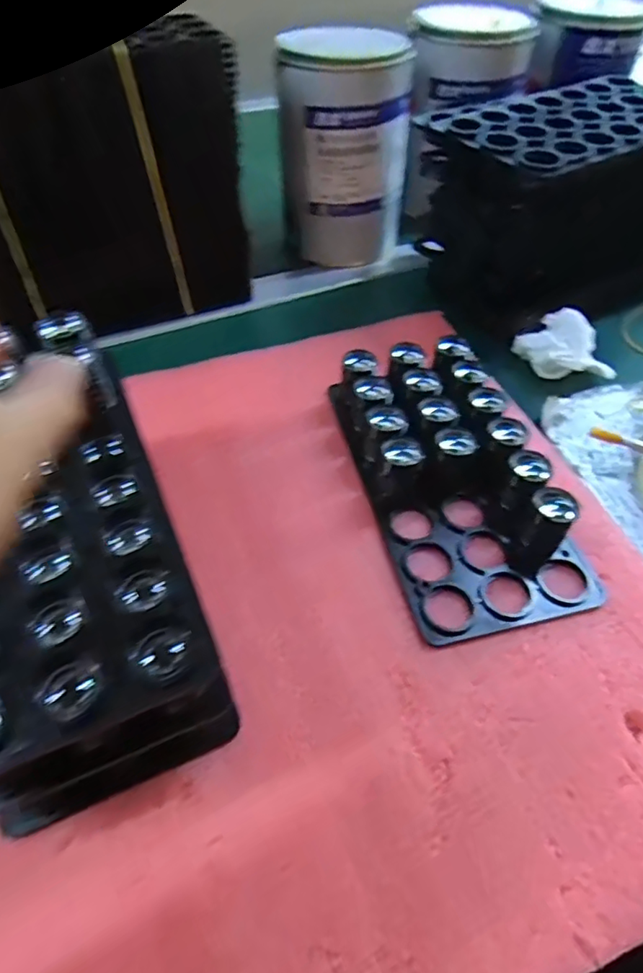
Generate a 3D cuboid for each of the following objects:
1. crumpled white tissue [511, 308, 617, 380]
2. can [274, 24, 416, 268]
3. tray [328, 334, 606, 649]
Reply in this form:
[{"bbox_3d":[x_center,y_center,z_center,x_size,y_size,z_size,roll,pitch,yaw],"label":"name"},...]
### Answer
[{"bbox_3d":[0.178,-0.100,0.404,0.049,0.029,0.056,-17,53,-14],"label":"crumpled white tissue"},{"bbox_3d":[0.021,-0.287,0.482,0.111,0.158,0.092,2,51,1],"label":"can"},{"bbox_3d":[0.079,-0.011,0.320,0.105,0.035,0.183,-13,52,-11],"label":"tray"}]

